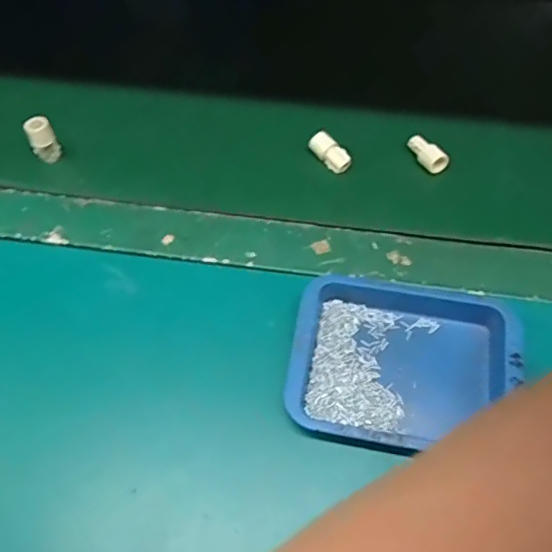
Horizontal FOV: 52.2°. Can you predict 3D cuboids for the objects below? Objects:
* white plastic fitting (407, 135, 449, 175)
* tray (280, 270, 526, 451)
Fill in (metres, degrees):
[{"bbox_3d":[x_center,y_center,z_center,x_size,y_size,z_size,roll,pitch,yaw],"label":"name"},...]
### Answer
[{"bbox_3d":[0.141,-0.114,0.526,0.017,0.019,0.046,-29,62,-18],"label":"white plastic fitting"},{"bbox_3d":[0.092,0.057,0.406,0.157,0.022,0.130,6,57,3],"label":"tray"}]

